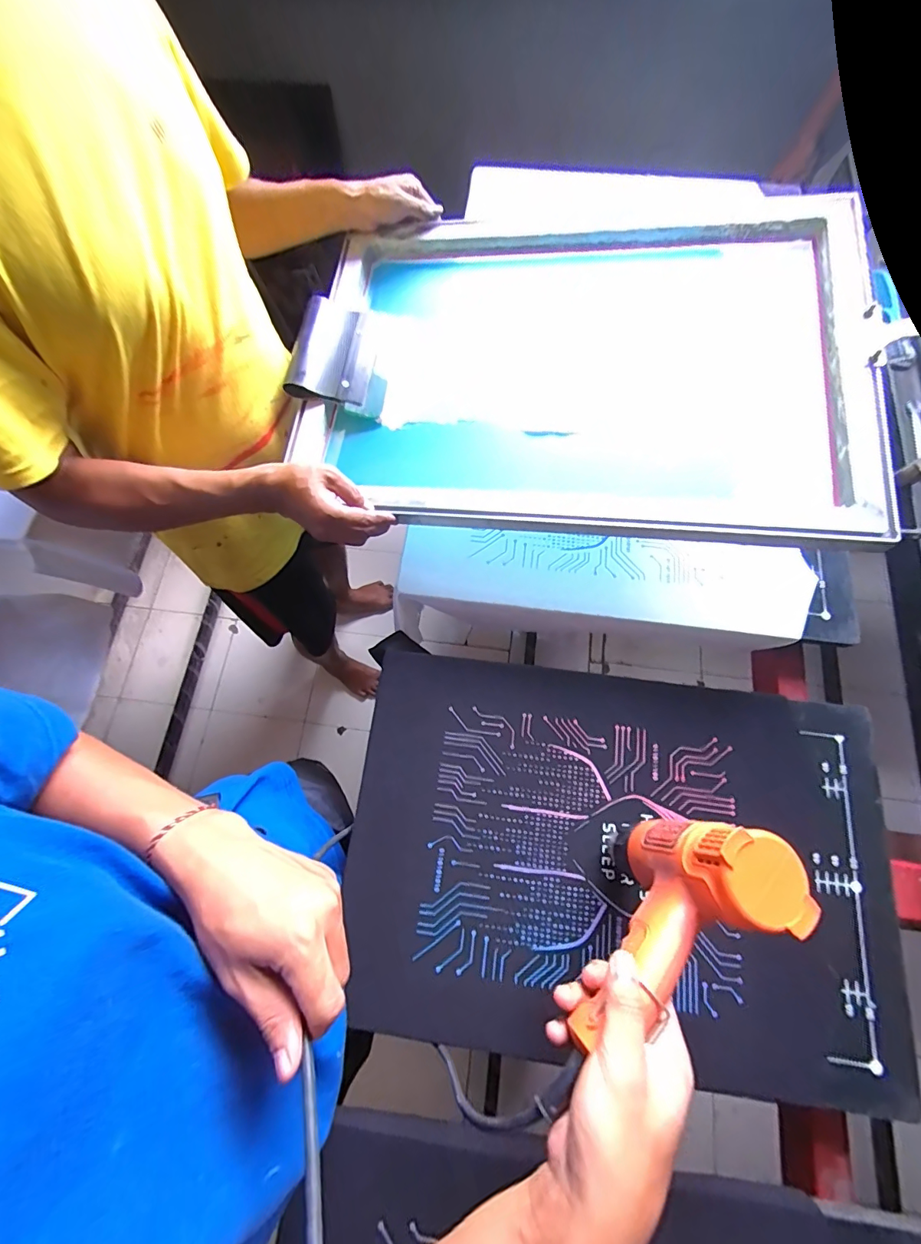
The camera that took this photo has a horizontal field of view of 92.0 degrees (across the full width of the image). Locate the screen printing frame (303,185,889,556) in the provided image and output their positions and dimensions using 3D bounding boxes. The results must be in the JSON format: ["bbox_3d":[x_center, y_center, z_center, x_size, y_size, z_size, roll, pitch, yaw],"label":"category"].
[{"bbox_3d":[0.129,-0.333,0.567,0.642,0.047,0.479,6,73,12],"label":"screen printing frame"}]

